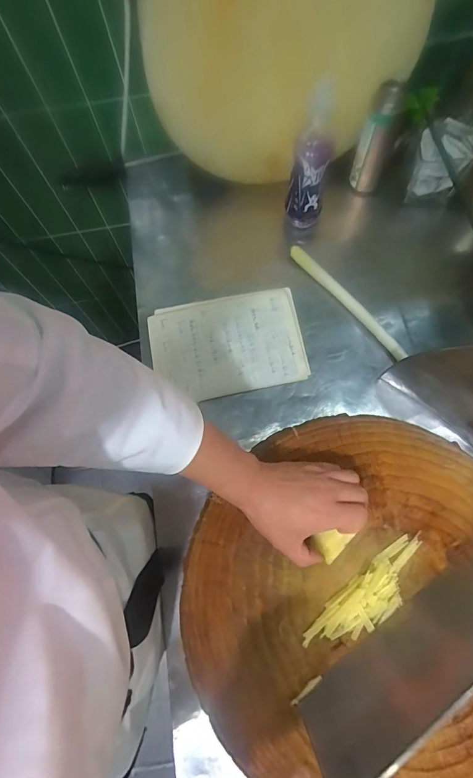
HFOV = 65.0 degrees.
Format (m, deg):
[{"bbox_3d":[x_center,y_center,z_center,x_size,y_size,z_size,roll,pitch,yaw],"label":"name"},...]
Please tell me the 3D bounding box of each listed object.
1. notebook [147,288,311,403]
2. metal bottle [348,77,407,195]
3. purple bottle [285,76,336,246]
[{"bbox_3d":[-0.017,-0.079,0.645,0.255,0.024,0.181,-12,72,-1],"label":"notebook"},{"bbox_3d":[0.253,-0.444,0.681,0.058,0.185,0.052,18,74,8],"label":"metal bottle"},{"bbox_3d":[0.125,-0.368,0.645,0.062,0.261,0.070,8,73,5],"label":"purple bottle"}]

